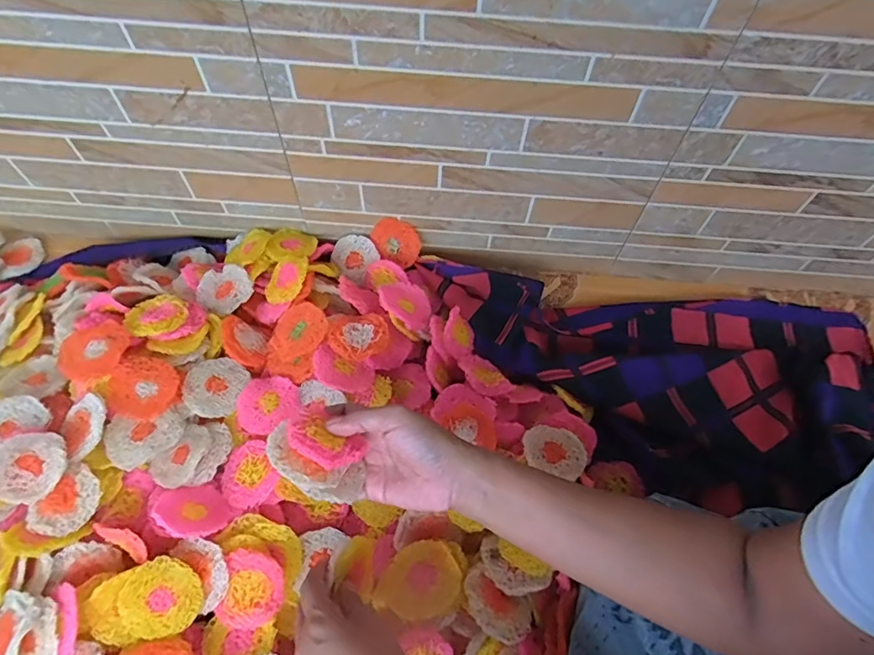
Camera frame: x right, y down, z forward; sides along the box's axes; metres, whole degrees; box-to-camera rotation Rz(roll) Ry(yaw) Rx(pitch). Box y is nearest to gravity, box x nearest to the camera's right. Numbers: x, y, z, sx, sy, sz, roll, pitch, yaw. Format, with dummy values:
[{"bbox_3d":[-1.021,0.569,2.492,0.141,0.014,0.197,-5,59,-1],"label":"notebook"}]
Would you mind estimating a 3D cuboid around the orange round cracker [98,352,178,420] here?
[{"bbox_3d":[-0.297,0.059,0.526,0.066,0.013,0.062,1,62,-2],"label":"orange round cracker"}]

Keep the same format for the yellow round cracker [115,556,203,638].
[{"bbox_3d":[-0.242,0.235,0.459,0.063,0.007,0.063,3,84,-28],"label":"yellow round cracker"}]

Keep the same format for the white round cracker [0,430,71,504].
[{"bbox_3d":[-0.370,0.124,0.475,0.064,0.008,0.062,3,62,-6],"label":"white round cracker"}]

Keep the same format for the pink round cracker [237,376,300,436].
[{"bbox_3d":[-0.180,0.079,0.557,0.064,0.008,0.060,1,62,-2],"label":"pink round cracker"}]

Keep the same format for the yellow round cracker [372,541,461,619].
[{"bbox_3d":[-0.014,0.225,0.466,0.064,0.004,0.070,25,62,31],"label":"yellow round cracker"}]

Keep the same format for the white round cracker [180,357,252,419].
[{"bbox_3d":[-0.235,0.061,0.555,0.057,0.004,0.064,31,59,-18],"label":"white round cracker"}]

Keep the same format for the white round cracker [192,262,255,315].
[{"bbox_3d":[-0.251,-0.047,0.620,0.062,0.015,0.059,1,62,-2],"label":"white round cracker"}]

